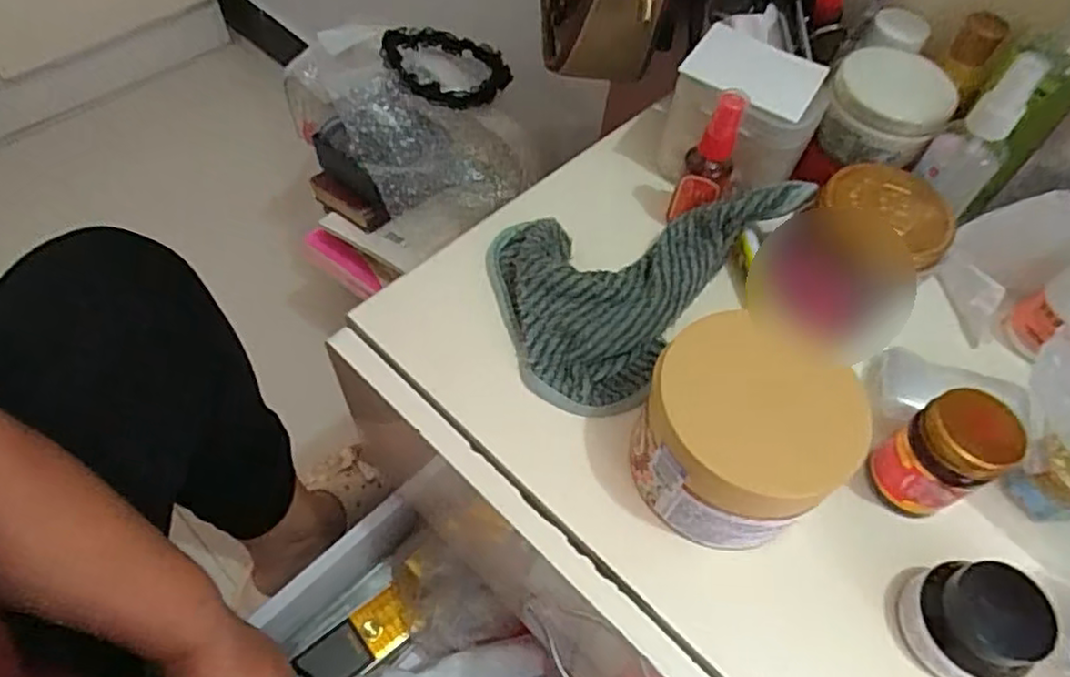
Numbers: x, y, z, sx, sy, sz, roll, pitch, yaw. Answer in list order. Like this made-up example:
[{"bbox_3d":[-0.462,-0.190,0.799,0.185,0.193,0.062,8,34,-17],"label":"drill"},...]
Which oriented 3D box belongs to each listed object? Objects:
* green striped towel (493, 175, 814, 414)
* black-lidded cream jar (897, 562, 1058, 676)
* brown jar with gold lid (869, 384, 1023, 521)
[{"bbox_3d":[0.051,-0.054,0.411,0.138,0.049,0.195,38,62,19],"label":"green striped towel"},{"bbox_3d":[0.198,0.129,0.303,0.045,0.045,0.050,-10,58,-10],"label":"black-lidded cream jar"},{"bbox_3d":[0.202,0.059,0.334,0.046,0.070,0.040,-33,64,-23],"label":"brown jar with gold lid"}]

